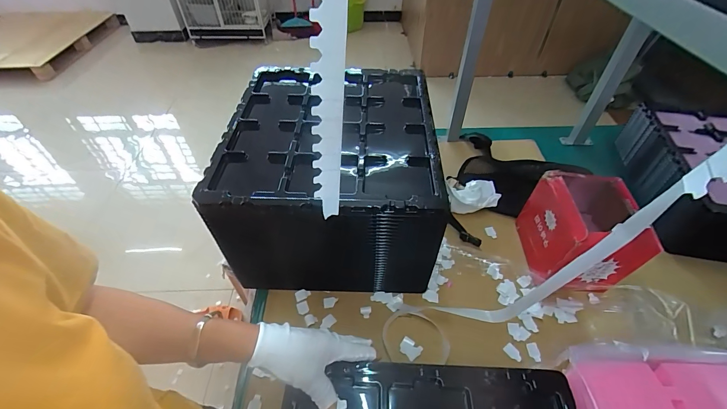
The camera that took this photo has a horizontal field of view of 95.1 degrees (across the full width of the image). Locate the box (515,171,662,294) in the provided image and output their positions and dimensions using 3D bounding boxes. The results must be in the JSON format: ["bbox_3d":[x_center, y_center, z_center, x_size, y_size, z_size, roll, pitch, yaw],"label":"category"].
[{"bbox_3d":[0.361,0.049,0.564,0.130,0.150,0.151,5,48,5],"label":"box"}]

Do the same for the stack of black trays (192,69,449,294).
[{"bbox_3d":[-0.051,-0.051,0.627,0.342,0.236,0.387,0,47,1],"label":"stack of black trays"}]

